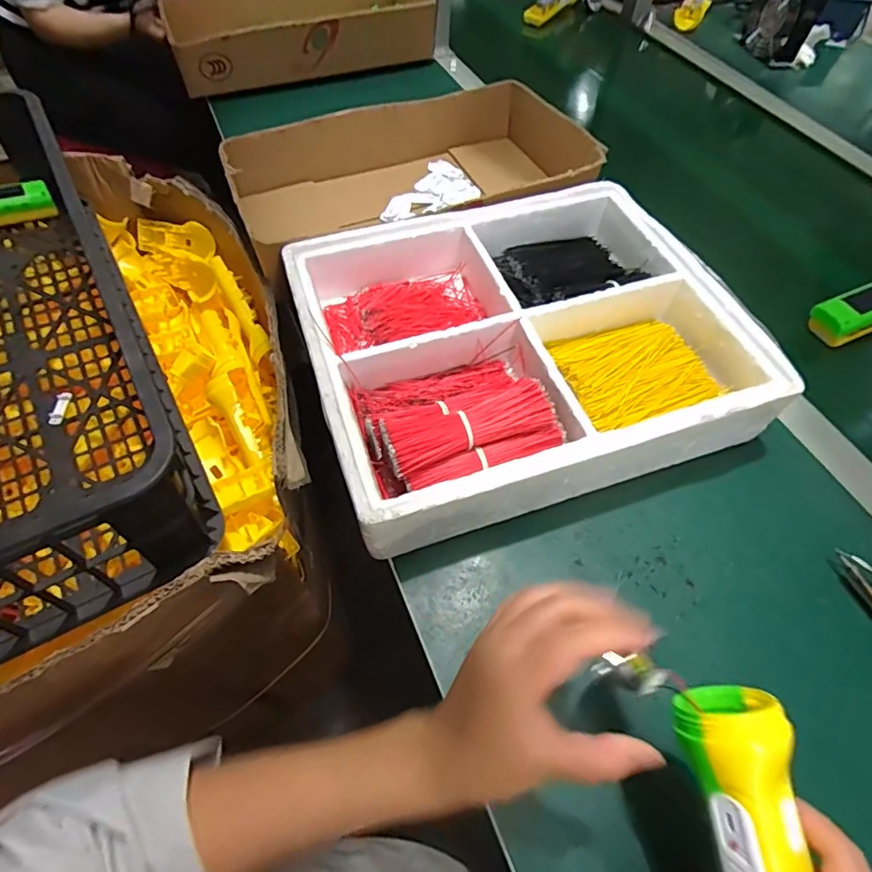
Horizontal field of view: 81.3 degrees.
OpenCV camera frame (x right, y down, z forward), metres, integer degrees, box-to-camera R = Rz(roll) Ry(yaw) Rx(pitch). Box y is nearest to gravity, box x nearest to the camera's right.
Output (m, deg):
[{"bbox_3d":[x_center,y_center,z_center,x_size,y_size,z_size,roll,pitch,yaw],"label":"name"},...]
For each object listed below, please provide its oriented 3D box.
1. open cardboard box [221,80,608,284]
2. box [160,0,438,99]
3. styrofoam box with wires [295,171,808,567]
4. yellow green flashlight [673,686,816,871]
[{"bbox_3d":[-0.033,-0.320,0.645,0.425,0.093,0.249,-14,59,-11],"label":"open cardboard box"},{"bbox_3d":[-0.215,-0.674,0.835,0.415,0.088,0.212,-17,60,-13],"label":"box"},{"bbox_3d":[0.075,-0.096,0.488,0.371,0.085,0.318,-18,61,-8],"label":"styrofoam box with wires"},{"bbox_3d":[0.152,0.187,0.249,0.047,0.038,0.110,-3,67,0],"label":"yellow green flashlight"}]

